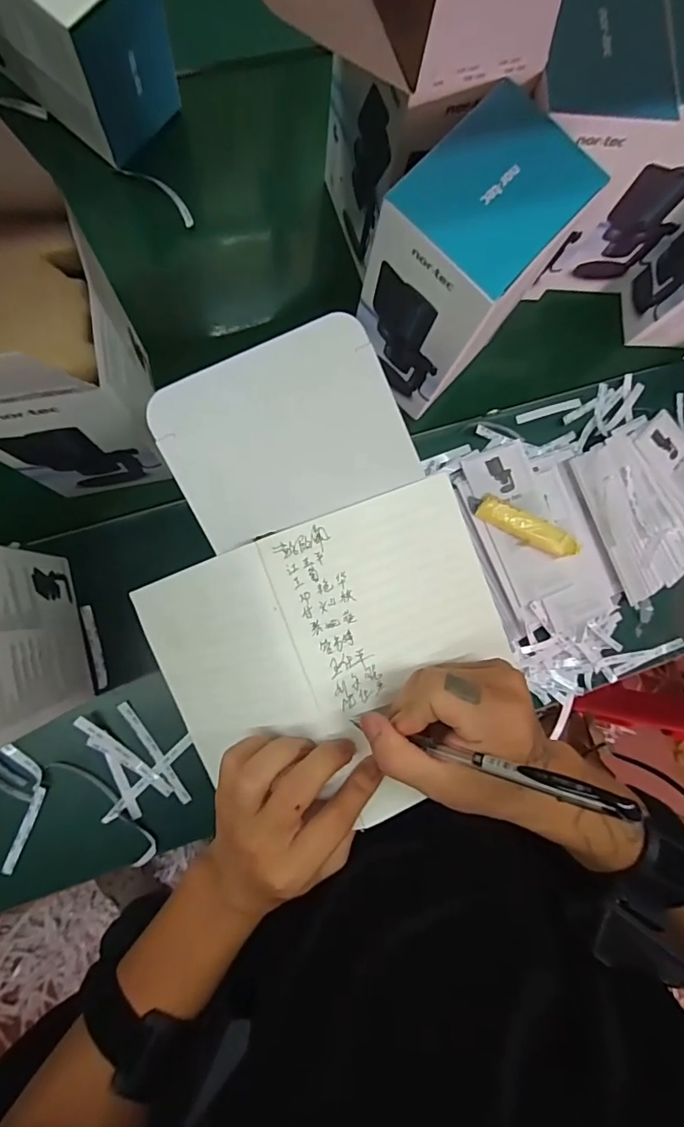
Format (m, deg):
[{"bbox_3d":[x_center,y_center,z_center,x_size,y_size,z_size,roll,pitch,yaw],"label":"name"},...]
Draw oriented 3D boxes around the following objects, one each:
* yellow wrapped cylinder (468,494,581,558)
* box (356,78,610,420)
[{"bbox_3d":[0.205,-0.044,0.560,0.126,0.024,0.031,26,82,-4],"label":"yellow wrapped cylinder"},{"bbox_3d":[0.107,-0.272,0.468,0.112,0.202,0.141,42,81,-2],"label":"box"}]

